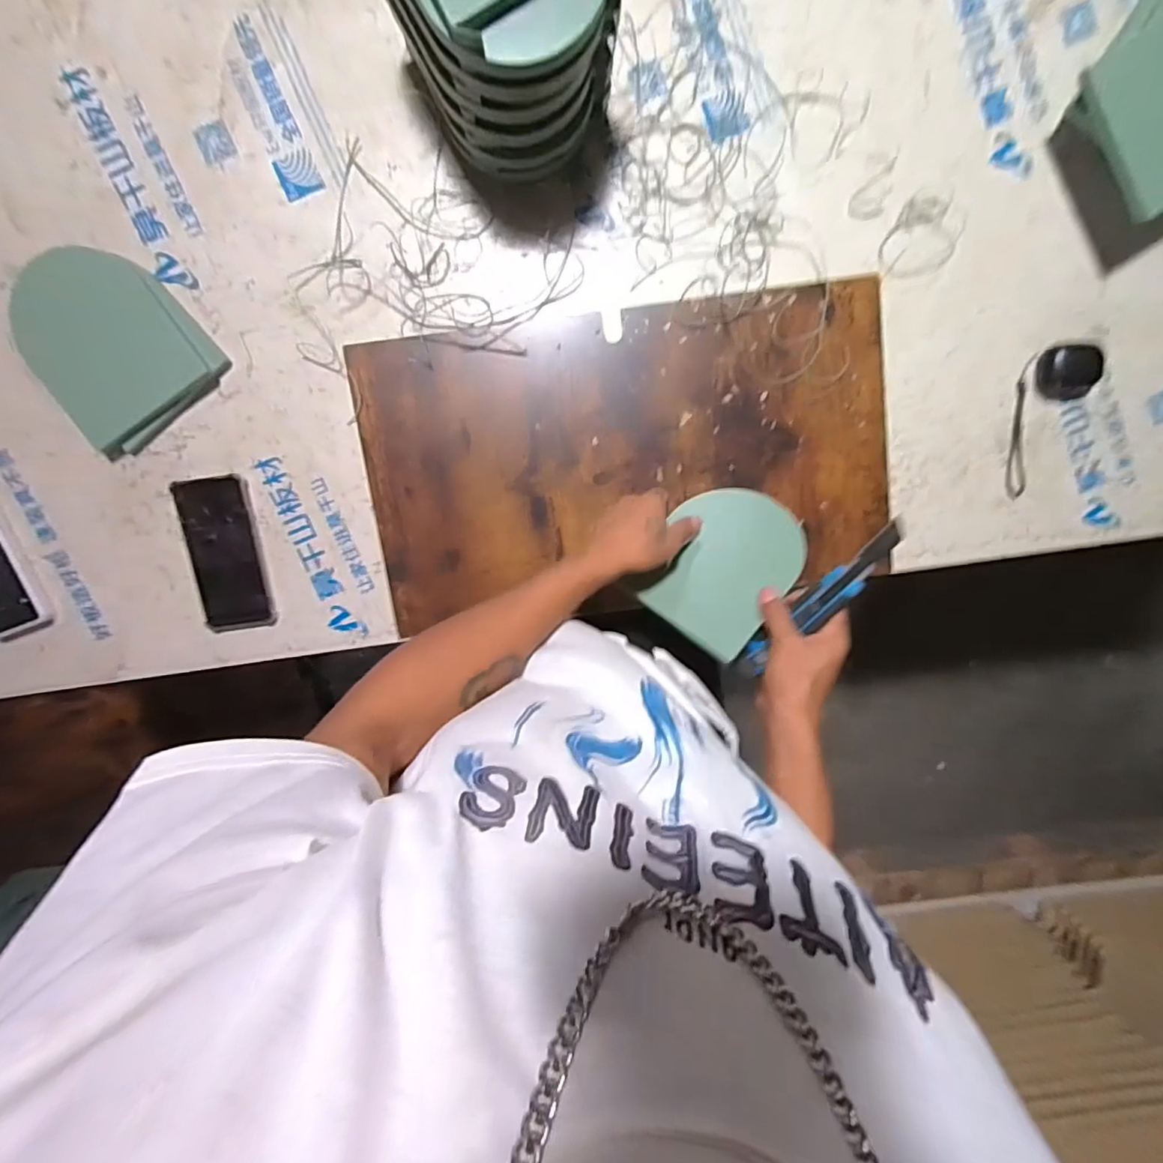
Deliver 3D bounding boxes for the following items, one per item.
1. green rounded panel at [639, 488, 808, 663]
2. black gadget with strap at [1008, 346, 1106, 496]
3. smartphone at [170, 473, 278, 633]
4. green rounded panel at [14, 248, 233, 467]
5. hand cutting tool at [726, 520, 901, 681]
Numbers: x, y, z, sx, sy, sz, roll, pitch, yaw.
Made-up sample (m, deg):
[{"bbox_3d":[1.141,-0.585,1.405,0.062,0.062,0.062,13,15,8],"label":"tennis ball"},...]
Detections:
[{"bbox_3d":[0.144,-0.022,0.563,0.137,0.009,0.172,38,78,25],"label":"green rounded panel"},{"bbox_3d":[0.511,-0.185,0.614,0.079,0.021,0.164,27,97,-6],"label":"black gadget with strap"},{"bbox_3d":[-0.397,-0.028,0.614,0.078,0.016,0.171,-6,99,-1],"label":"smartphone"},{"bbox_3d":[-0.482,-0.237,0.562,0.165,0.037,0.172,-38,98,4],"label":"green rounded panel"},{"bbox_3d":[0.213,0.025,0.508,0.028,0.029,0.195,36,119,-7],"label":"hand cutting tool"}]

